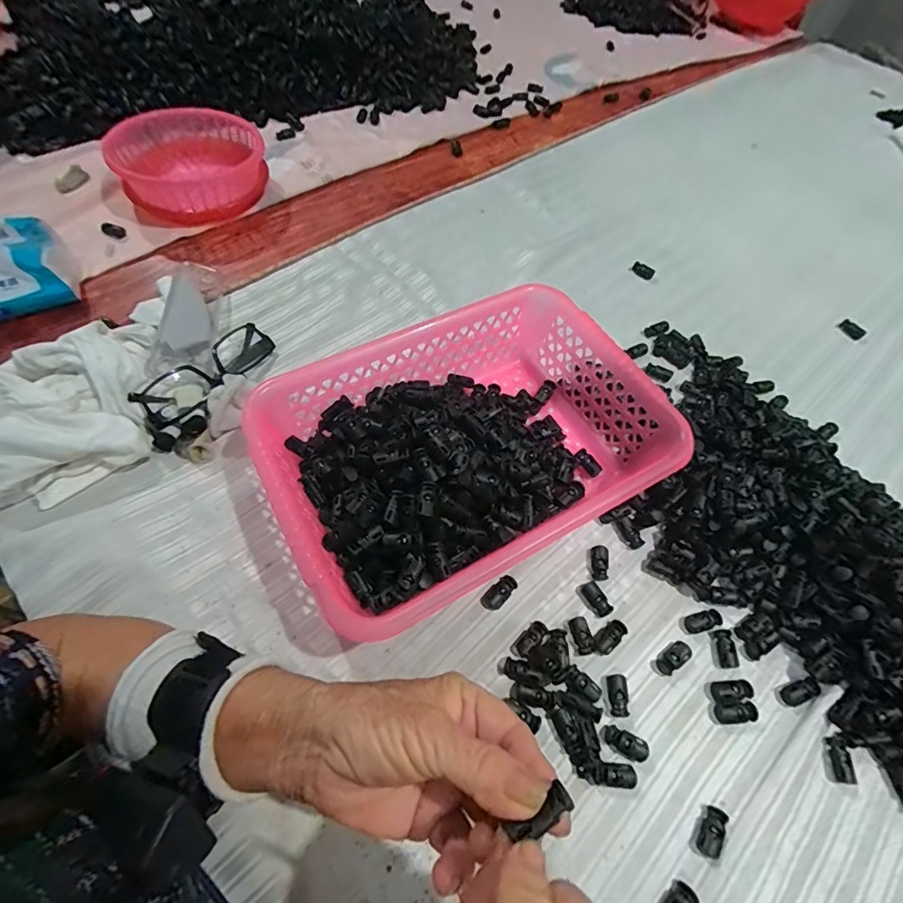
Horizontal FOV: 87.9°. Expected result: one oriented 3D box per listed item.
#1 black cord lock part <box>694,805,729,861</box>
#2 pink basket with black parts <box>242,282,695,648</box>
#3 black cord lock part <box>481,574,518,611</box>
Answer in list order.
[{"bbox_3d":[0.166,0.240,0.296,0.014,0.008,0.028,32,61,15],"label":"black cord lock part"},{"bbox_3d":[0.010,-0.004,0.386,0.293,0.083,0.211,-24,63,-19],"label":"pink basket with black parts"},{"bbox_3d":[0.037,0.110,0.365,0.016,0.007,0.032,39,63,19],"label":"black cord lock part"}]

